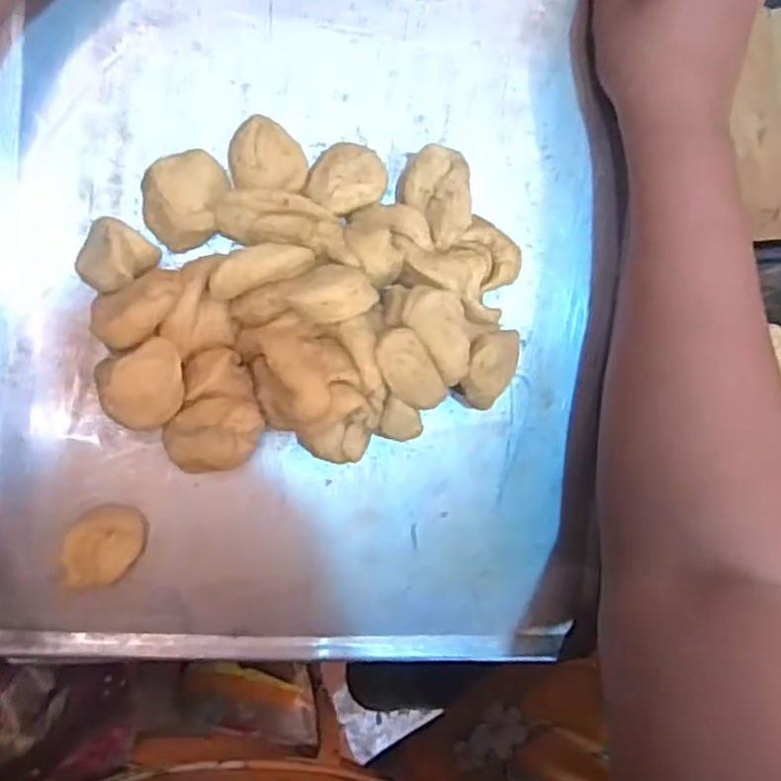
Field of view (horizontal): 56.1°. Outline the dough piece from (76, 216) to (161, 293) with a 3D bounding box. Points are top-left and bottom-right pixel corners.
[{"bbox_3d":[-0.126,-0.060,0.331,0.032,0.026,0.031,-1,93,-9],"label":"dough piece"}]

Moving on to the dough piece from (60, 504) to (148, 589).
[{"bbox_3d":[-0.134,0.074,0.341,0.030,0.024,0.040,37,87,-9],"label":"dough piece"}]

